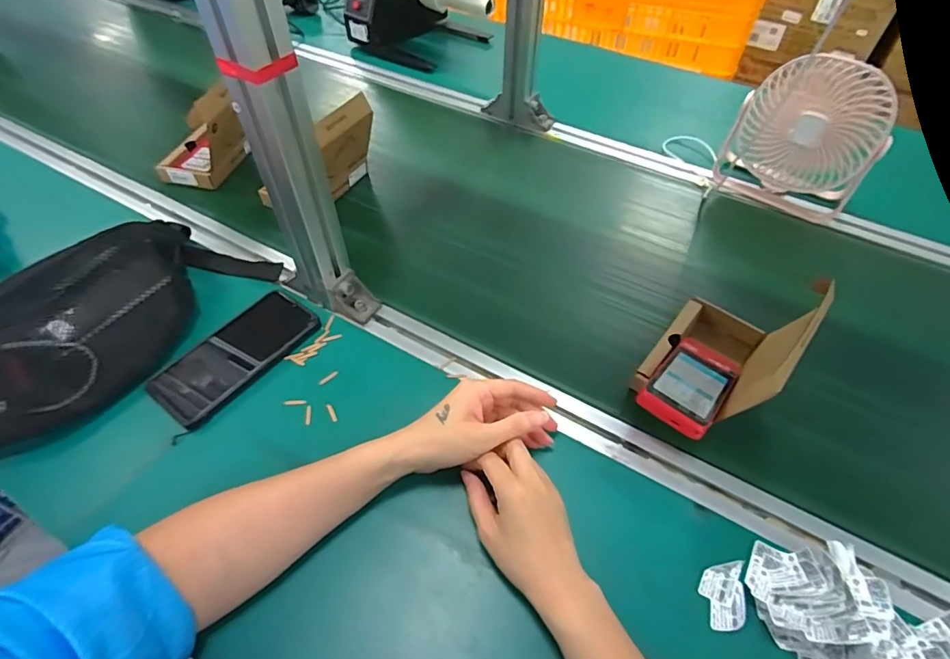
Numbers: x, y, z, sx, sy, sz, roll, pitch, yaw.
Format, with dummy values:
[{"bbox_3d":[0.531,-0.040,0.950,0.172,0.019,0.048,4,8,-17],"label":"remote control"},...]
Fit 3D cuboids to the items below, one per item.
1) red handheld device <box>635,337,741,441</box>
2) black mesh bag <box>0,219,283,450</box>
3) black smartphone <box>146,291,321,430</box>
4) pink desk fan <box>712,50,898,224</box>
[{"bbox_3d":[0.206,0.049,0.479,0.063,0.013,0.126,32,43,24],"label":"red handheld device"},{"bbox_3d":[-0.371,-0.015,0.490,0.138,0.093,0.307,24,55,17],"label":"black mesh bag"},{"bbox_3d":[-0.241,0.024,0.516,0.080,0.013,0.159,33,59,23],"label":"black smartphone"},{"bbox_3d":[0.415,-0.243,0.645,0.171,0.169,0.071,30,57,21],"label":"pink desk fan"}]

